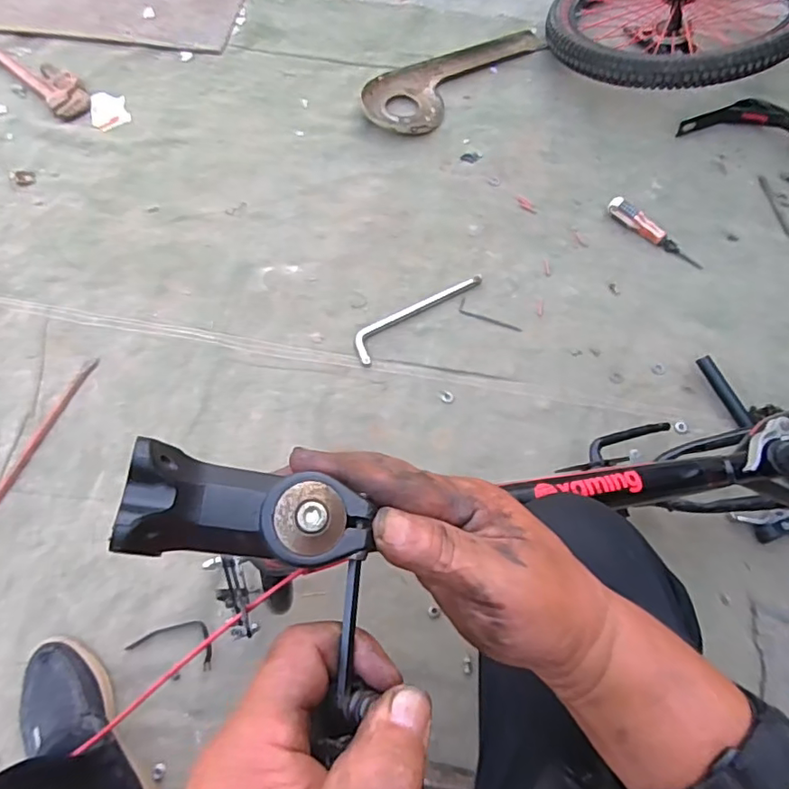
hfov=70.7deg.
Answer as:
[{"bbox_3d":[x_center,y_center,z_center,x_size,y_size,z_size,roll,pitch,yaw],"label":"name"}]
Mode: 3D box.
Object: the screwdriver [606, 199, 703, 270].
[{"bbox_3d":[0.463,-0.289,0.983,0.188,0.028,0.033,37,72,15],"label":"screwdriver"}]

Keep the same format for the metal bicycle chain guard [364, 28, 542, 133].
[{"bbox_3d":[0.120,-0.678,1.168,0.433,0.025,0.162,-39,75,-14],"label":"metal bicycle chain guard"}]

